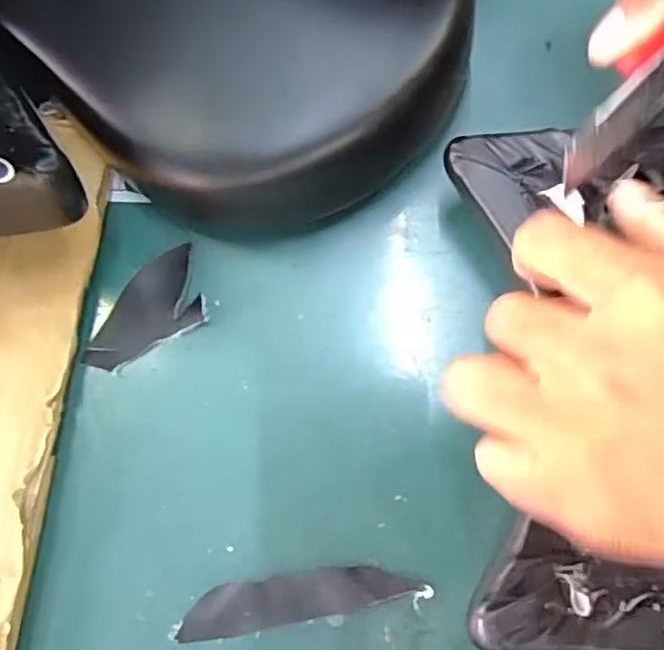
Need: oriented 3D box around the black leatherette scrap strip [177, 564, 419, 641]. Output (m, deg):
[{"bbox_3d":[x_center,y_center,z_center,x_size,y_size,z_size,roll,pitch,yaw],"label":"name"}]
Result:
[{"bbox_3d":[-0.015,0.105,0.248,0.089,0.004,0.018,-12,79,-1],"label":"black leatherette scrap strip"}]

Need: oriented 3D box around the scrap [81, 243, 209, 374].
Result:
[{"bbox_3d":[-0.082,-0.006,0.278,0.059,0.004,0.035,-30,80,-4],"label":"scrap"}]

